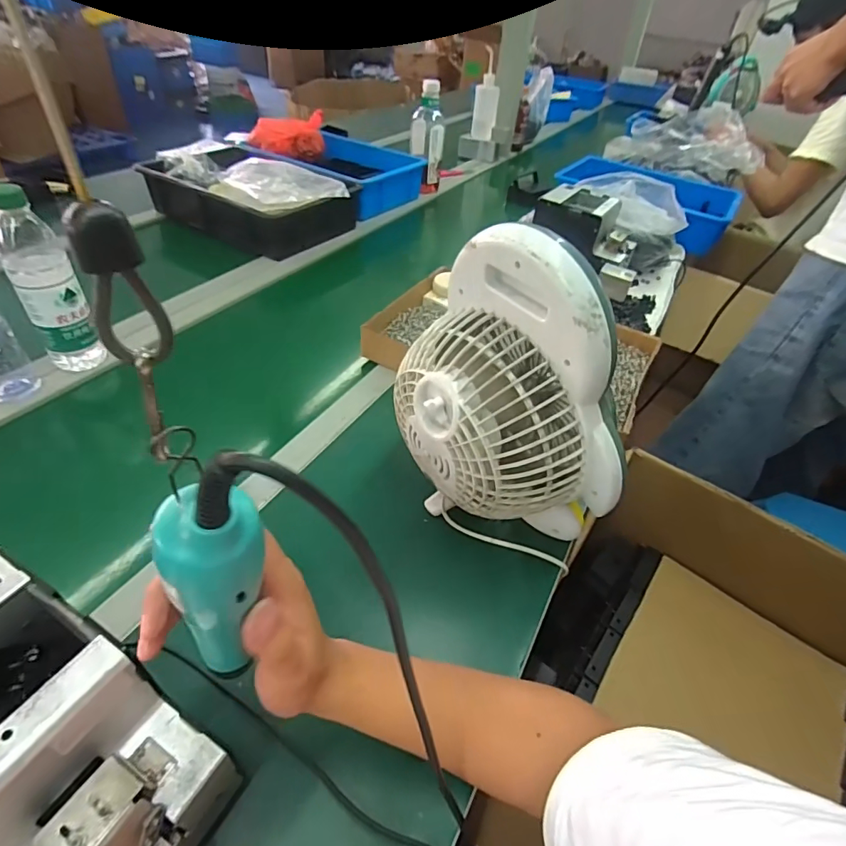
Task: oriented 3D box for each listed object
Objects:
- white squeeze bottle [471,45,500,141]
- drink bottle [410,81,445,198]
[{"bbox_3d":[0.202,-1.022,1.511,0.076,0.205,0.078,4,43,-2],"label":"white squeeze bottle"},{"bbox_3d":[0.012,-0.730,1.236,0.086,0.235,0.079,3,43,-4],"label":"drink bottle"}]

